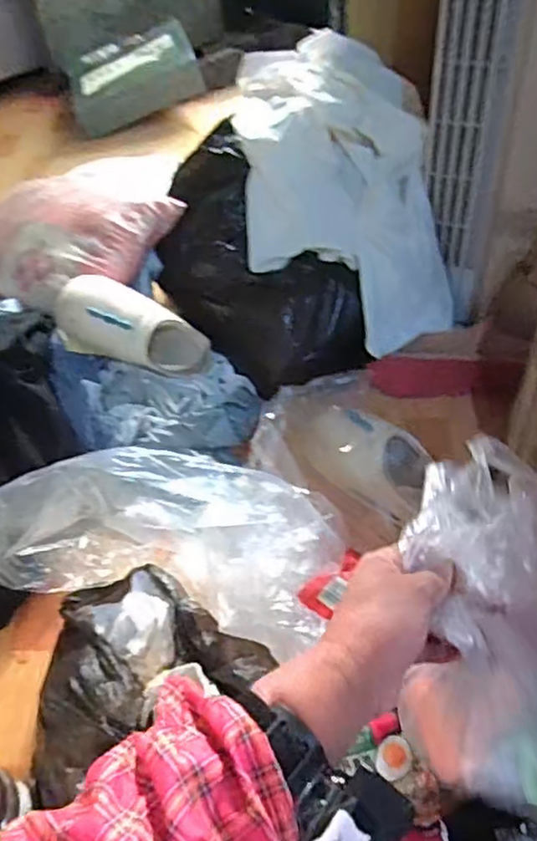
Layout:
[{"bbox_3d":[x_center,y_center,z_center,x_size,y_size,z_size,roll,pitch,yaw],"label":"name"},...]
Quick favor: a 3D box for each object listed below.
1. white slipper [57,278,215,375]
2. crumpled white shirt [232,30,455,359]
[{"bbox_3d":[-0.221,-0.146,1.085,0.267,0.127,0.081,20,45,-22],"label":"white slipper"},{"bbox_3d":[0.126,-0.430,1.169,0.329,0.301,0.551,-6,49,0],"label":"crumpled white shirt"}]

